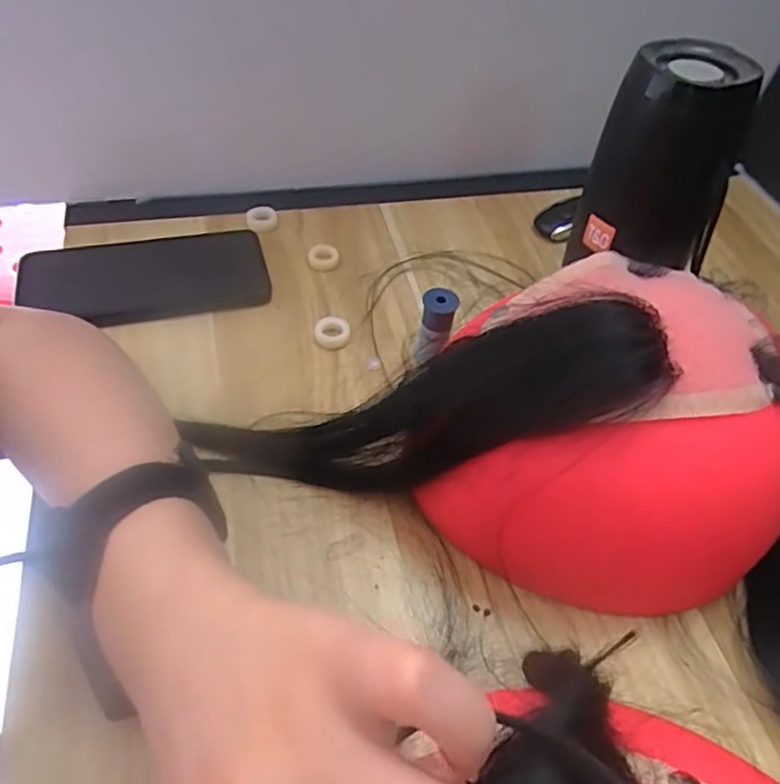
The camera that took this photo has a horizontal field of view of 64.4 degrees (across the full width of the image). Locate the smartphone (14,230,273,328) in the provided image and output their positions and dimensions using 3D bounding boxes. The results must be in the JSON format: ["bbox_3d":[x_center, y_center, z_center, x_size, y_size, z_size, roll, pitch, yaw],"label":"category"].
[{"bbox_3d":[-0.168,-0.079,0.426,0.162,0.009,0.073,-11,52,-14],"label":"smartphone"}]

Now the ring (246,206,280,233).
[{"bbox_3d":[-0.098,-0.134,0.478,0.023,0.006,0.024,-5,51,-10],"label":"ring"}]

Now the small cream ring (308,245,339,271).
[{"bbox_3d":[-0.049,-0.098,0.453,0.022,0.007,0.023,3,50,-3],"label":"small cream ring"}]

